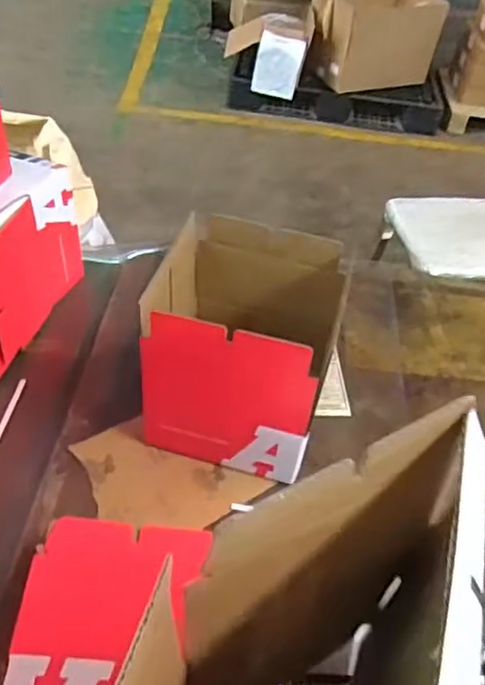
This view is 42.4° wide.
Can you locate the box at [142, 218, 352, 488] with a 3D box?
[{"bbox_3d":[0.000,0.008,0.687,0.171,0.200,0.183,13,45,7],"label":"box"}]

